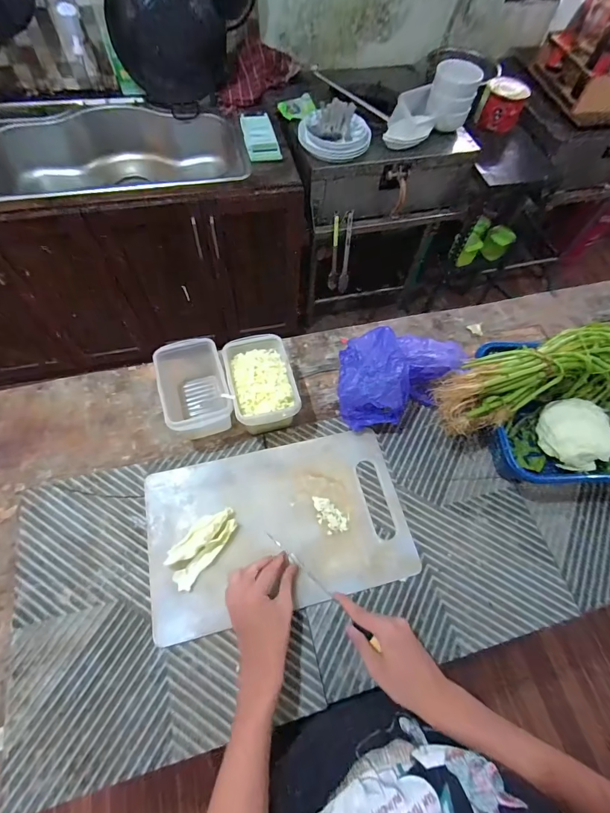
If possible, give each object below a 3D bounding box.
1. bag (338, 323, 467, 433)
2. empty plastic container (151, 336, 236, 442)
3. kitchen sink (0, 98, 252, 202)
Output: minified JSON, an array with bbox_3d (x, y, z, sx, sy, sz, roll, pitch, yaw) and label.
[{"bbox_3d":[0.152,-0.063,0.639,0.205,0.146,0.145,-13,65,-9],"label":"bag"},{"bbox_3d":[-0.192,-0.033,0.646,0.109,0.105,0.170,-17,65,-10],"label":"empty plastic container"},{"bbox_3d":[-0.642,-0.813,1.269,0.846,0.213,0.486,-8,64,-6],"label":"kitchen sink"}]

